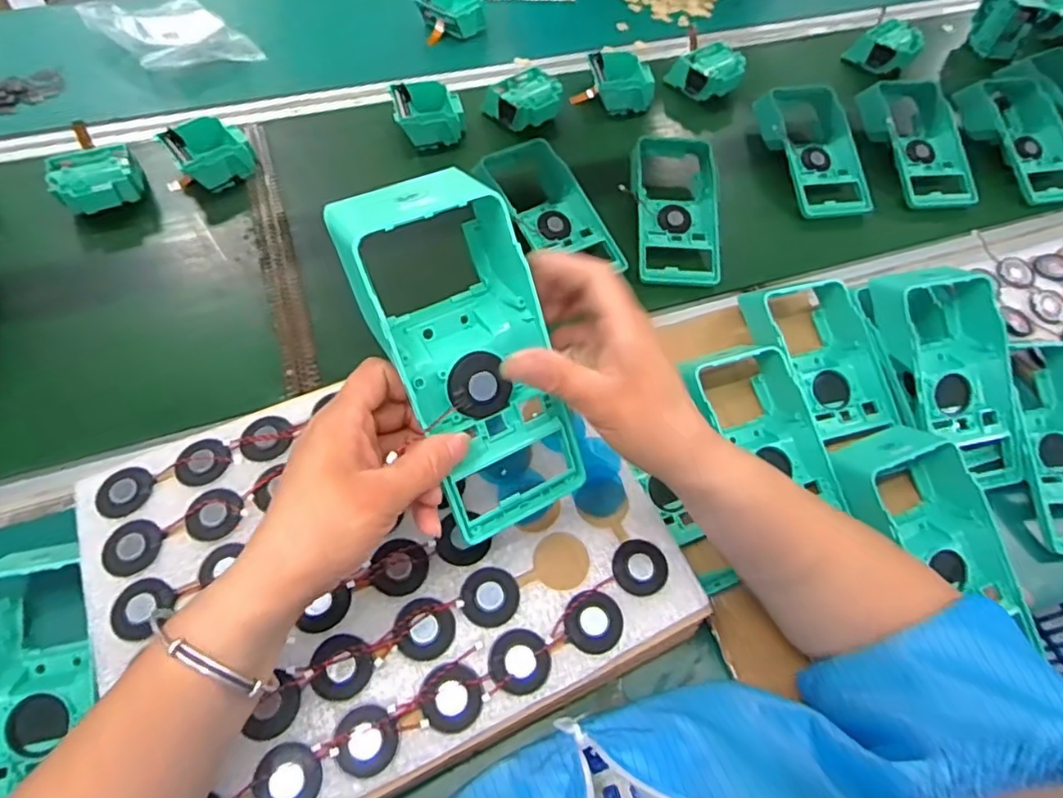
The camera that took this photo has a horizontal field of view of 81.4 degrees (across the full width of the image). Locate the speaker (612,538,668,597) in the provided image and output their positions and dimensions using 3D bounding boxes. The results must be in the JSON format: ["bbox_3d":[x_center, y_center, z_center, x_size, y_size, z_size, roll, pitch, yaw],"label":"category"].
[{"bbox_3d":[0.067,0.102,0.378,0.032,0.006,0.035,1,59,-2],"label":"speaker"}]

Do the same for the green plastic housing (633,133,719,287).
[{"bbox_3d":[0.148,-0.199,0.654,0.092,0.052,0.201,4,58,0],"label":"green plastic housing"}]

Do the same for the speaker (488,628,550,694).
[{"bbox_3d":[-0.007,0.148,0.350,0.033,0.005,0.033,1,59,-2],"label":"speaker"}]

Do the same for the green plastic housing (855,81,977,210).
[{"bbox_3d":[0.453,-0.302,0.737,0.096,0.061,0.197,2,59,-1],"label":"green plastic housing"}]

